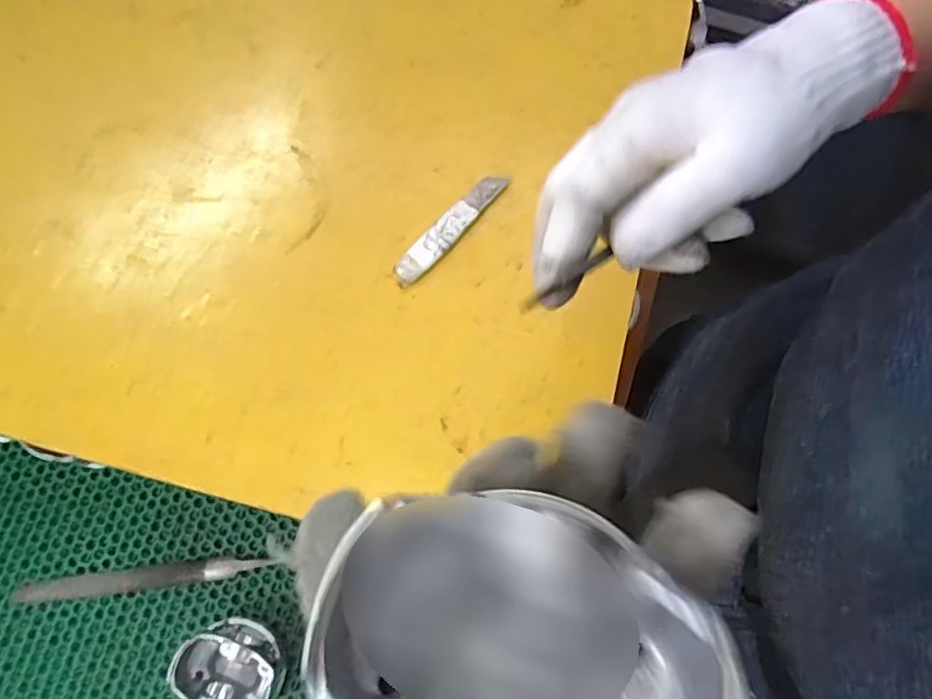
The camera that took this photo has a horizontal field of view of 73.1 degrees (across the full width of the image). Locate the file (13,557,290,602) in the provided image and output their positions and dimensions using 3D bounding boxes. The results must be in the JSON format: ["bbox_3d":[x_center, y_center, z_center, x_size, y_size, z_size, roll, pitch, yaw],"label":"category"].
[{"bbox_3d":[-0.282,0.204,0.561,0.235,0.005,0.018,-7,74,-1],"label":"file"}]

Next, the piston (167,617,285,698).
[{"bbox_3d":[-0.197,0.269,0.528,0.084,0.052,0.074,30,77,8],"label":"piston"}]

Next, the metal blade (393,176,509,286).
[{"bbox_3d":[-0.013,-0.093,0.476,0.022,0.004,0.114,37,75,14],"label":"metal blade"}]

